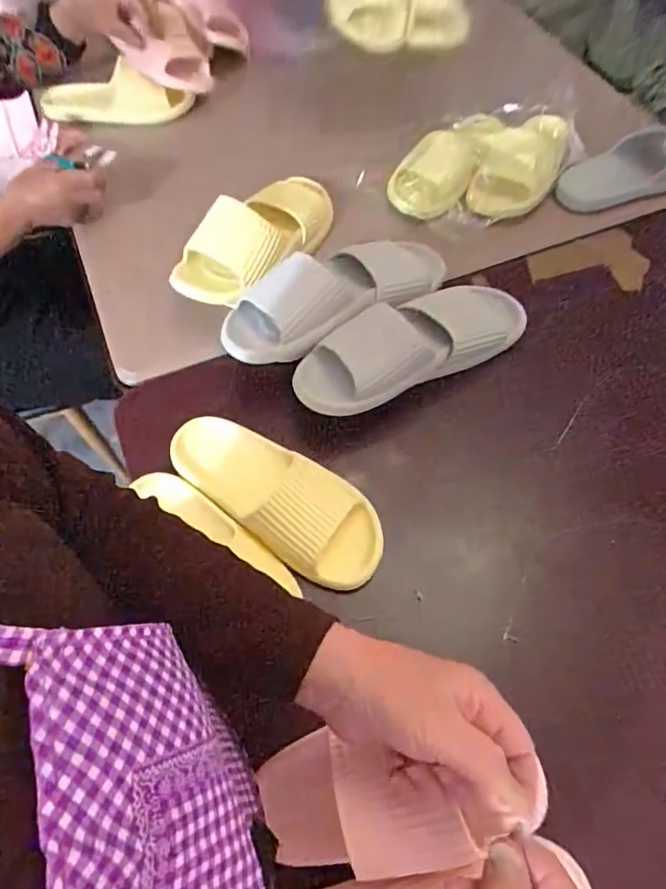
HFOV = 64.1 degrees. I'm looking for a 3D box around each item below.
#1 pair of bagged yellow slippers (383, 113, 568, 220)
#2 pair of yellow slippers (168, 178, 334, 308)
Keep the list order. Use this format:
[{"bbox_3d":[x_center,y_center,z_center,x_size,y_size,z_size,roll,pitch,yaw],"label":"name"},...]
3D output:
[{"bbox_3d":[0.227,-0.423,0.791,0.182,0.063,0.301,41,70,18],"label":"pair of bagged yellow slippers"},{"bbox_3d":[-0.089,-0.280,0.703,0.111,0.089,0.290,26,66,12],"label":"pair of yellow slippers"}]

